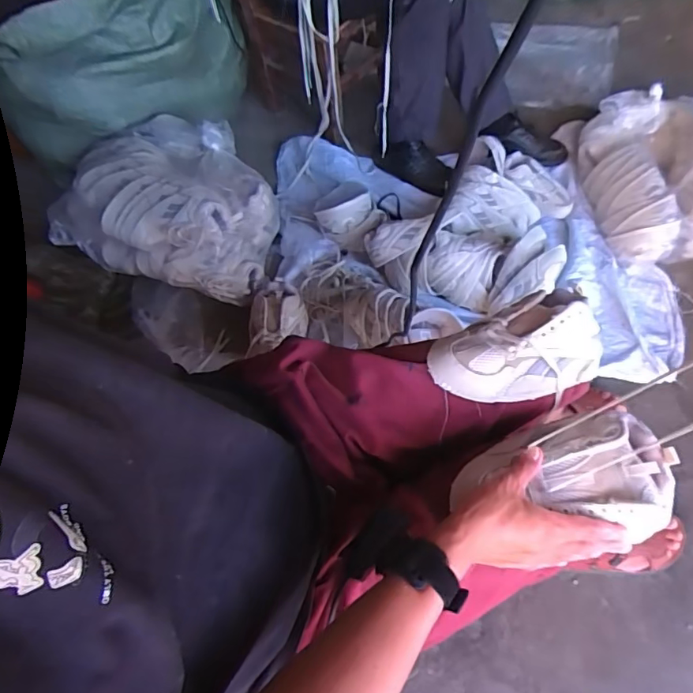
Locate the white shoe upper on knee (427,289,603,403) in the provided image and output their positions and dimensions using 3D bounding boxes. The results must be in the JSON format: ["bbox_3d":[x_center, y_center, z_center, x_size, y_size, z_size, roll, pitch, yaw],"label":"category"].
[{"bbox_3d":[0.200,0.003,0.548,0.210,0.064,0.112,-24,63,-10],"label":"white shoe upper on knee"}]

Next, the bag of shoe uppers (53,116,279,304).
[{"bbox_3d":[-0.378,-0.320,1.073,0.413,0.186,0.356,6,62,6],"label":"bag of shoe uppers"}]

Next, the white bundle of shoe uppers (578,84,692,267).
[{"bbox_3d":[0.813,-0.408,1.115,0.439,0.207,0.364,-7,62,-1],"label":"white bundle of shoe uppers"}]

